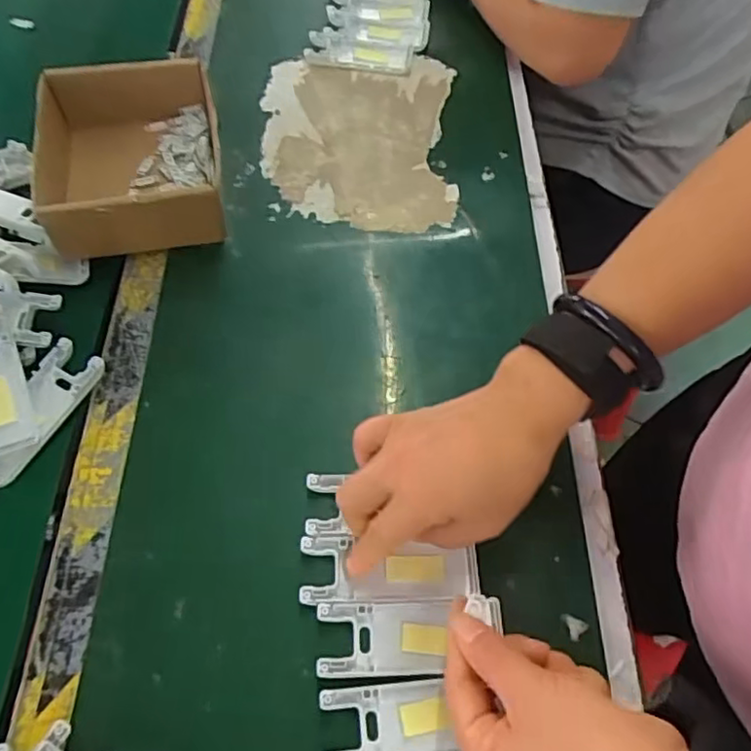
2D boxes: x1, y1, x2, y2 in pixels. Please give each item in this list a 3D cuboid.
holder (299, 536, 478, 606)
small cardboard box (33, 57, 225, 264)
[{"bbox_3d":[0.009,0.117,0.383,0.105,0.009,0.038,2,59,-4],"label":"holder"},{"bbox_3d":[-0.197,-0.181,0.521,0.131,0.058,0.170,-11,60,-9],"label":"small cardboard box"}]

